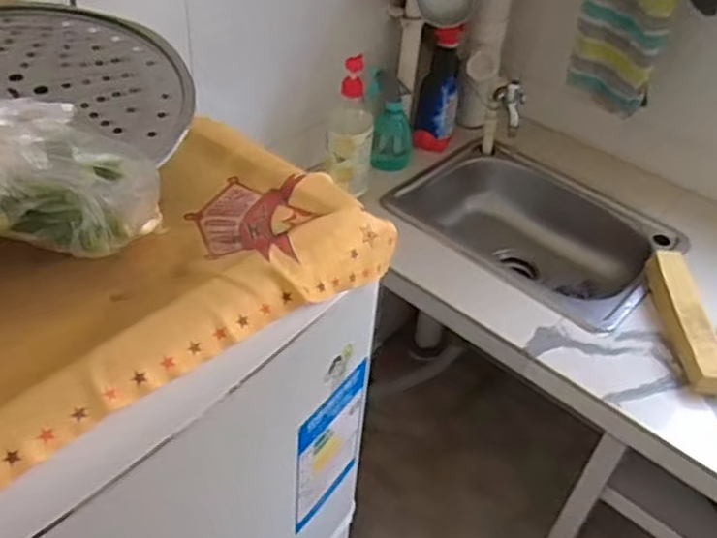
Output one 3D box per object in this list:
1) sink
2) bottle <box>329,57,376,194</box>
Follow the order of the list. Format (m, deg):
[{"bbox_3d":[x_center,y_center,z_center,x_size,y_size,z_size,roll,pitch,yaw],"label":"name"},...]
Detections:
[{"bbox_3d":[0.305,-0.039,1.294,0.463,0.153,0.336,33,48,27],"label":"sink"},{"bbox_3d":[-0.008,-0.237,1.170,0.070,0.229,0.098,24,45,19],"label":"bottle"}]

